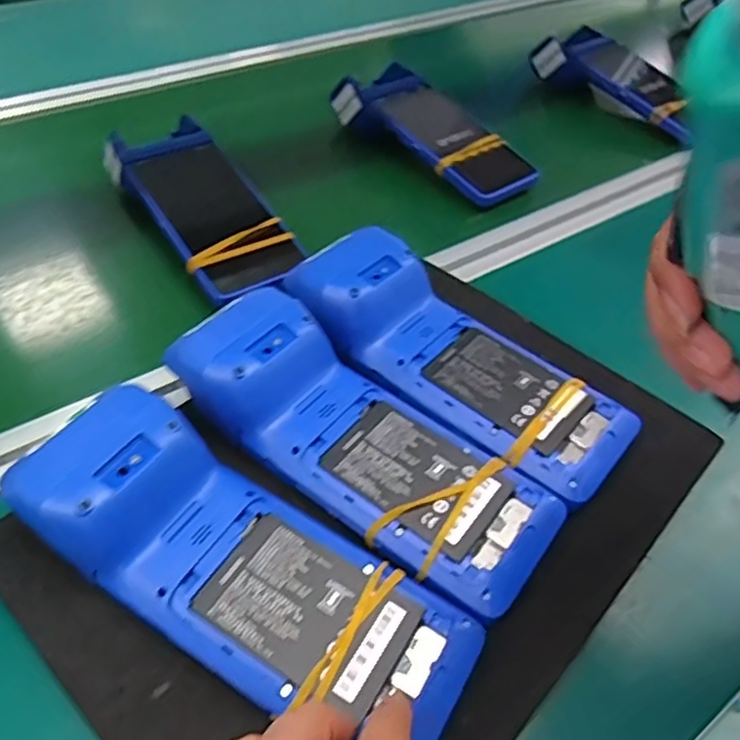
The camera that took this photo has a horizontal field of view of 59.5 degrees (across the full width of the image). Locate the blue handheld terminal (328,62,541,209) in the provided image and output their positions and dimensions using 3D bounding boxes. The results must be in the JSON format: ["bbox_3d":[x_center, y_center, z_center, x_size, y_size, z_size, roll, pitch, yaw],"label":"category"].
[{"bbox_3d":[0.064,-0.222,0.622,0.086,0.051,0.234,-28,55,-27],"label":"blue handheld terminal"}]

